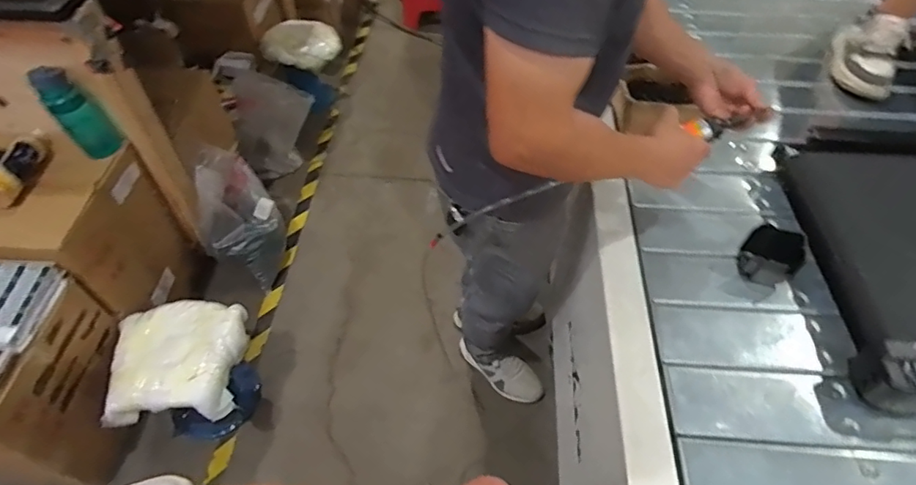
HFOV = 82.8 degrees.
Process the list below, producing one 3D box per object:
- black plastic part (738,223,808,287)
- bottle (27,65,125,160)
[{"bbox_3d":[0.482,0.025,0.807,0.068,0.073,0.080,-36,61,-27],"label":"black plastic part"},{"bbox_3d":[-0.857,-0.291,1.172,0.078,0.224,0.088,9,48,31],"label":"bottle"}]

